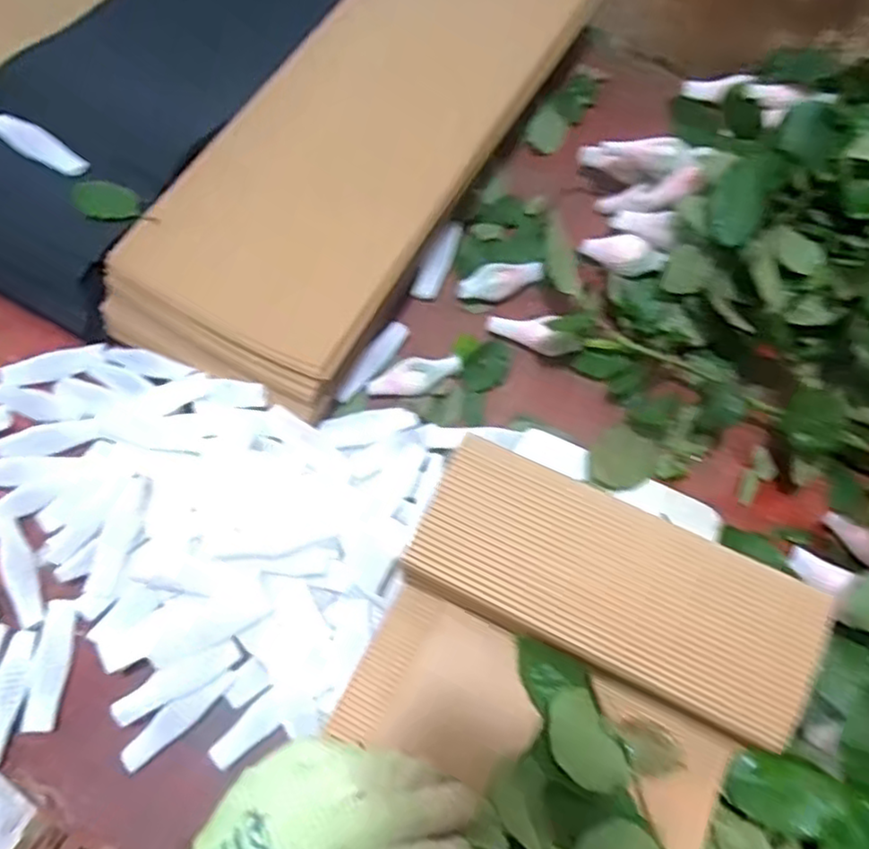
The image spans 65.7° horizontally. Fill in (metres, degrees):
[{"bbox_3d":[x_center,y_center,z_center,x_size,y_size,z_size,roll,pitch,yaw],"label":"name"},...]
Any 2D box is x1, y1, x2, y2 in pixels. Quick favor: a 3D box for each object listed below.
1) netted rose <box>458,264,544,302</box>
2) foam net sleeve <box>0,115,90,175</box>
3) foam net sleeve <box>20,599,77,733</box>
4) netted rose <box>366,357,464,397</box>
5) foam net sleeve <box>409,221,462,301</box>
[{"bbox_3d":[0.061,-0.132,0.622,0.080,0.022,0.026,-6,70,-1],"label":"netted rose"},{"bbox_3d":[-0.343,-0.241,0.578,0.081,0.017,0.031,29,72,-14],"label":"foam net sleeve"},{"bbox_3d":[-0.280,0.176,0.495,0.024,0.012,0.089,1,70,1],"label":"foam net sleeve"},{"bbox_3d":[-0.016,-0.042,0.582,0.083,0.020,0.025,-13,70,-4],"label":"netted rose"},{"bbox_3d":[0.006,-0.157,0.639,0.026,0.014,0.097,22,72,9],"label":"foam net sleeve"}]

